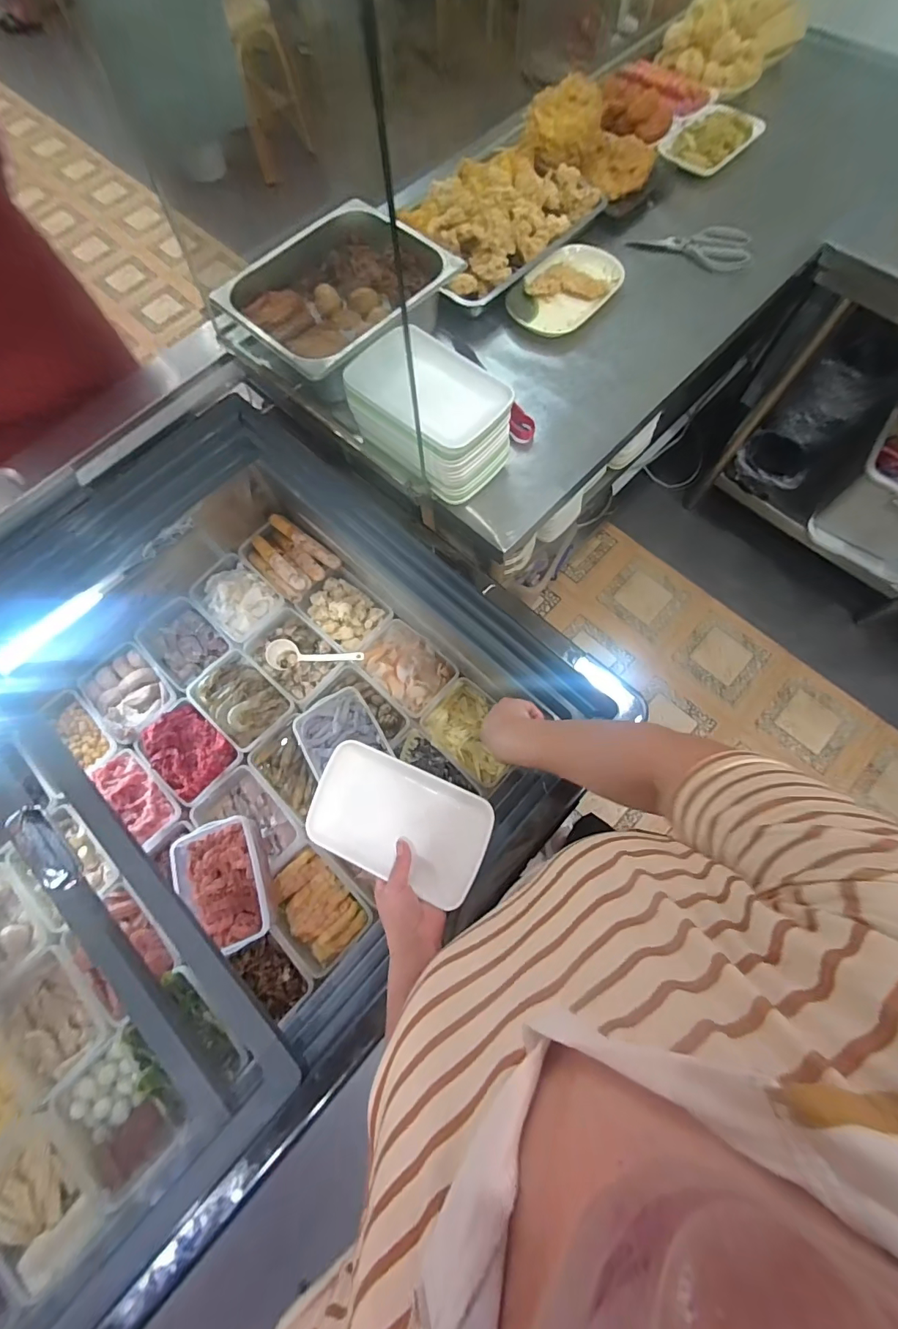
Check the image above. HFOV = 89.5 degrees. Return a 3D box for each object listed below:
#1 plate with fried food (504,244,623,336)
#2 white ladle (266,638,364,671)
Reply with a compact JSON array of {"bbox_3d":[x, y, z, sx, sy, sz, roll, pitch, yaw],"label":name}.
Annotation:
[{"bbox_3d":[0.205,-0.662,0.797,0.204,0.027,0.132,-41,75,-10],"label":"plate with fried food"},{"bbox_3d":[-0.257,-0.020,0.879,0.208,0.032,0.059,0,71,18],"label":"white ladle"}]

